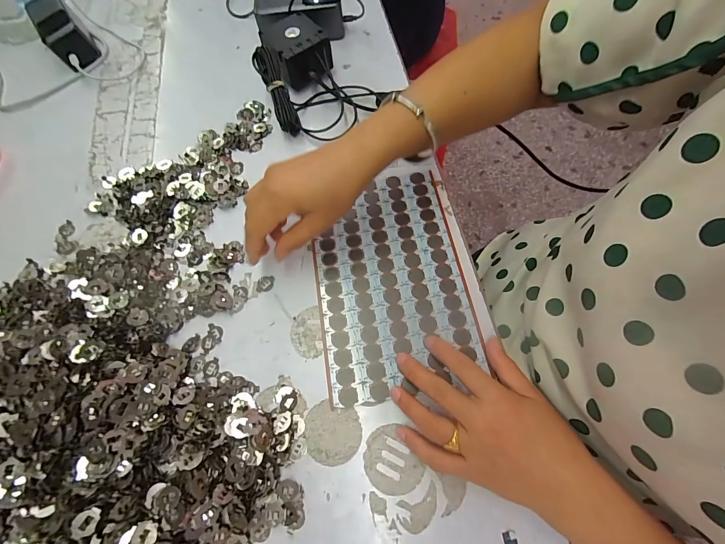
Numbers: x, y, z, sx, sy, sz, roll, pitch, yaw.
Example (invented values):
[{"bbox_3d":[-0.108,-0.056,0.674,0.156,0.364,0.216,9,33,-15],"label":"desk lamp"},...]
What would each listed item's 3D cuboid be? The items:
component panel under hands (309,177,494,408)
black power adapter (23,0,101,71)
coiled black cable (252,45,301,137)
[{"bbox_3d":[0.027,0.002,0.350,0.151,0.007,0.243,-8,67,-2],"label":"component panel under hands"},{"bbox_3d":[-0.472,-0.378,0.508,0.060,0.050,0.139,-38,71,-14],"label":"black power adapter"},{"bbox_3d":[-0.111,-0.234,0.421,0.028,0.023,0.111,-22,92,-8],"label":"coiled black cable"}]

